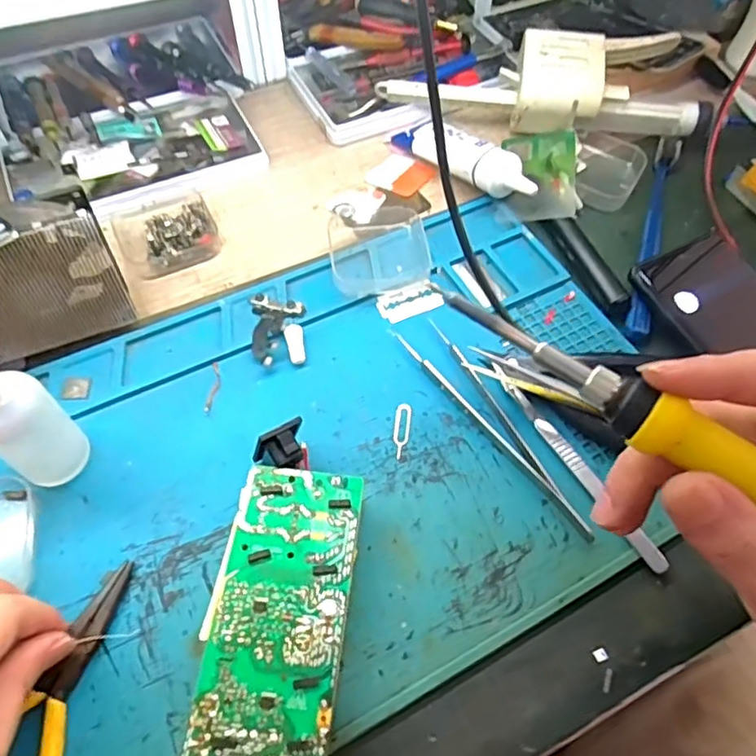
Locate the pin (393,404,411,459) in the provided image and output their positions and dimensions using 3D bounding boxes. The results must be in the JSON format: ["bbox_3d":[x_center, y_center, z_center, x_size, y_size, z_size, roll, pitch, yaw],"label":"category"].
[{"bbox_3d":[0.013,0.029,0.333,0.008,0.004,0.033,3,60,7],"label":"pin"}]

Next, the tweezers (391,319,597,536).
[{"bbox_3d":[0.064,0.024,0.331,0.024,0.011,0.151,-28,64,-17],"label":"tweezers"}]

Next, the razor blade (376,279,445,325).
[{"bbox_3d":[0.020,-0.048,0.379,0.040,0.004,0.023,-22,60,-11],"label":"razor blade"}]

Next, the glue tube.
[{"bbox_3d":[0.067,-0.154,0.430,0.029,0.028,0.106,-35,67,-21],"label":"glue tube"}]

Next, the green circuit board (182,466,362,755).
[{"bbox_3d":[-0.044,0.107,0.269,0.059,0.028,0.132,7,59,2],"label":"green circuit board"}]

